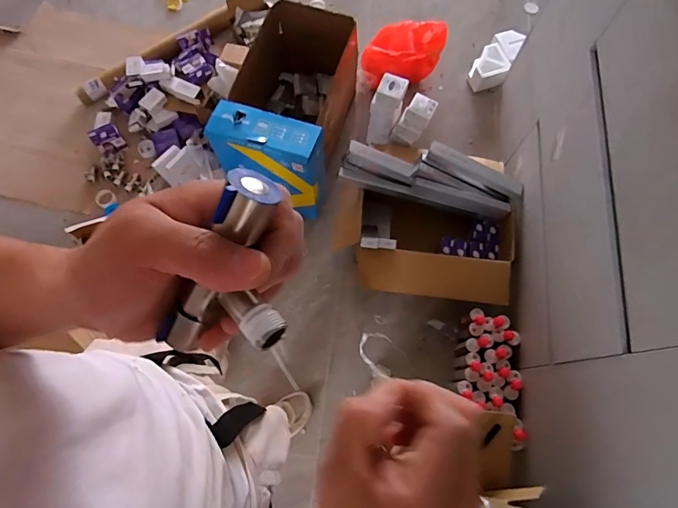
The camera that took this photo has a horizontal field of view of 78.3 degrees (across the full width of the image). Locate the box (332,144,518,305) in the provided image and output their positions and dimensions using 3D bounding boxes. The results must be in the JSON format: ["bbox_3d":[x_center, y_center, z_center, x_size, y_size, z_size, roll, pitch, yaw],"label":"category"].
[{"bbox_3d":[0.297,-0.105,1.468,0.600,0.305,0.521,8,71,2],"label":"box"}]

